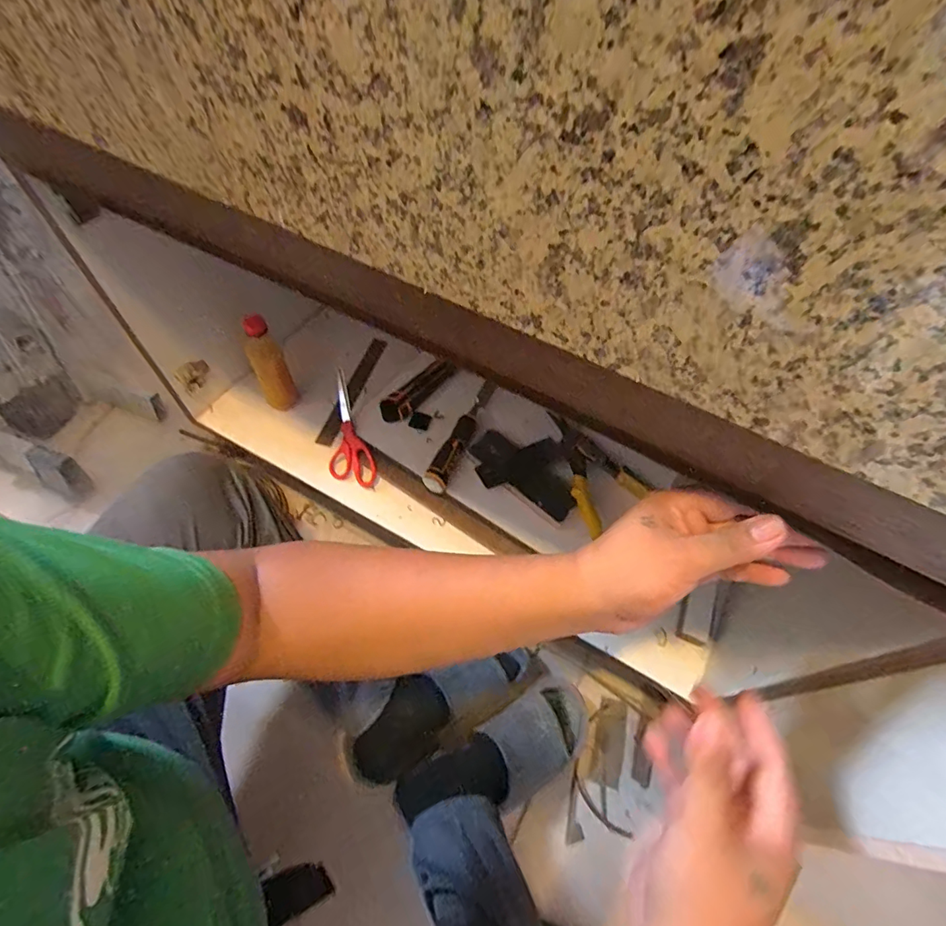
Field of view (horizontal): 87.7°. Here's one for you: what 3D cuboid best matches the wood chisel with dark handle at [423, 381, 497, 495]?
[{"bbox_3d":[-0.013,-0.048,0.744,0.035,0.033,0.205,24,60,11],"label":"wood chisel with dark handle"}]

